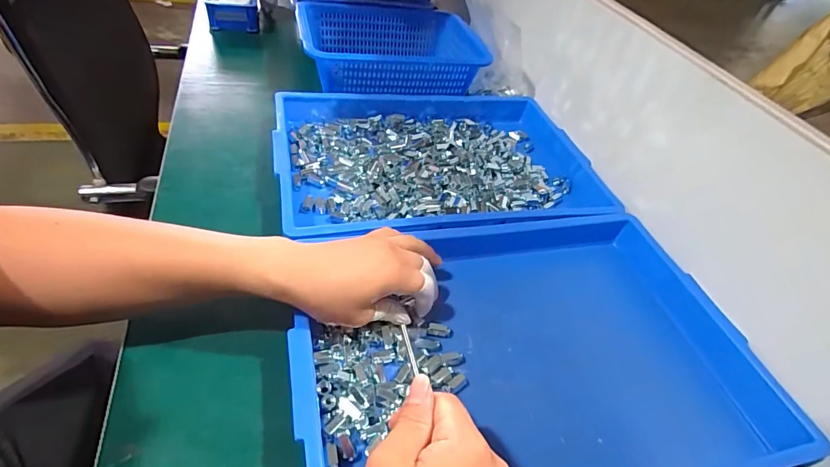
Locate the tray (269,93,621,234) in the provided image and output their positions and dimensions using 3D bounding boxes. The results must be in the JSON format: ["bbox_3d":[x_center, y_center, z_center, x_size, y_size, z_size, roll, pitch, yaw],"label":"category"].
[{"bbox_3d":[0.035,-0.103,0.586,0.429,0.066,0.292,-5,48,-16],"label":"tray"}]

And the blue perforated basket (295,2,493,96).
[{"bbox_3d":[-0.041,-0.322,0.735,0.295,0.079,0.218,-4,48,-15],"label":"blue perforated basket"}]

